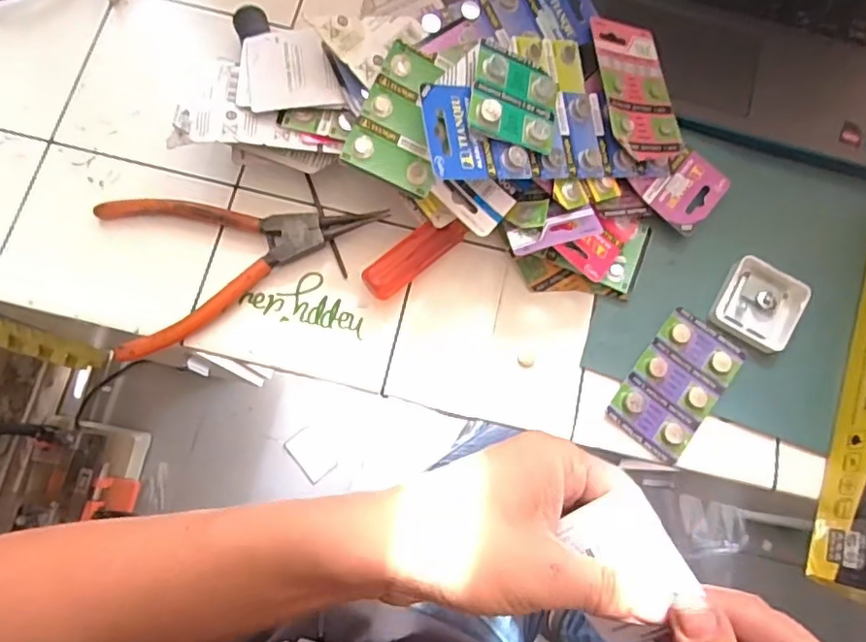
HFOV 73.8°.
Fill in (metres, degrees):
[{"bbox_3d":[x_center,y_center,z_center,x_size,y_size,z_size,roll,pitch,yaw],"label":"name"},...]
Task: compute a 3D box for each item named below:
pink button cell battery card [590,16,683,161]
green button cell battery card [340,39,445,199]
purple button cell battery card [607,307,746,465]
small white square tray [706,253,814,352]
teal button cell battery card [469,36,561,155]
[{"bbox_3d":[0.123,-0.142,0.349,0.048,0.006,0.092,-2,77,-20],"label":"pink button cell battery card"},{"bbox_3d":[-0.013,-0.110,0.315,0.049,0.004,0.074,25,82,-11],"label":"green button cell battery card"},{"bbox_3d":[0.143,0.036,0.337,0.050,0.006,0.081,39,81,5],"label":"purple button cell battery card"},{"bbox_3d":[0.197,-0.010,0.347,0.047,0.008,0.048,27,80,3],"label":"small white square tray"},{"bbox_3d":[0.046,-0.120,0.311,0.053,0.006,0.051,10,79,-24],"label":"teal button cell battery card"}]

